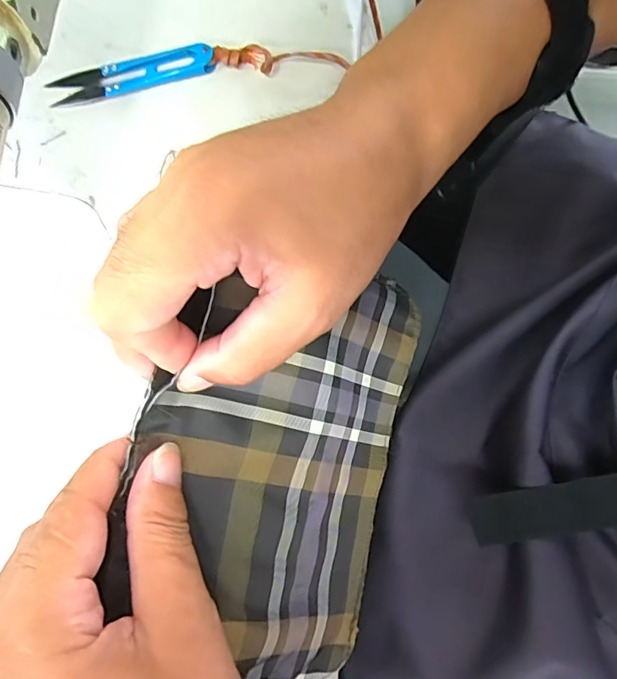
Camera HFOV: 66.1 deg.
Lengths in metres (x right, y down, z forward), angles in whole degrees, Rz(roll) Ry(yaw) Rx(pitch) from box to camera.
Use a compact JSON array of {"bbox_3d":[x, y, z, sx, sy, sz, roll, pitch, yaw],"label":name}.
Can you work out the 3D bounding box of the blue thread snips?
[{"bbox_3d":[-0.108,-0.162,0.290,0.100,0.007,0.021,-13,78,-3],"label":"blue thread snips"}]

